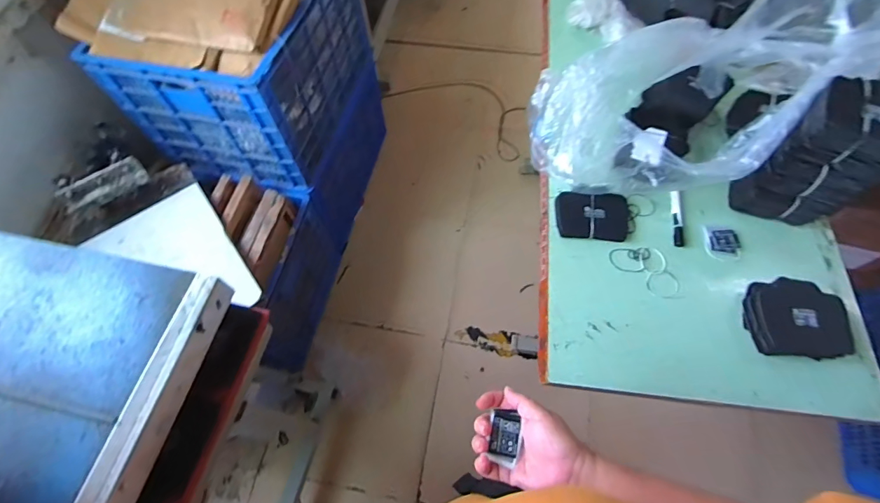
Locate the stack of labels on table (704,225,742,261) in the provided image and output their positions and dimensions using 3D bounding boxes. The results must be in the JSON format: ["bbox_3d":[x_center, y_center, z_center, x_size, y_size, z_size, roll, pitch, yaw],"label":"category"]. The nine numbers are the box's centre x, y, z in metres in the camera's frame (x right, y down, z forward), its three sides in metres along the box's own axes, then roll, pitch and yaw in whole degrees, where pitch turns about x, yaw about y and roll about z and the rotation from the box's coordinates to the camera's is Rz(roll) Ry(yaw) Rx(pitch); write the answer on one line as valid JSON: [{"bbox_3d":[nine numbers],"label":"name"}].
[{"bbox_3d":[0.521,-0.014,0.761,0.061,0.010,0.062,11,65,7],"label":"stack of labels on table"}]

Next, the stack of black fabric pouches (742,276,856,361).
[{"bbox_3d":[0.591,0.108,0.683,0.156,0.038,0.128,5,64,4],"label":"stack of black fabric pouches"}]

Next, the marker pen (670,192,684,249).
[{"bbox_3d":[0.454,-0.074,0.787,0.017,0.016,0.138,8,64,6],"label":"marker pen"}]

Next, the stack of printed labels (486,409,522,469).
[{"bbox_3d":[0.071,0.205,0.462,0.033,0.008,0.051,16,65,10],"label":"stack of printed labels"}]

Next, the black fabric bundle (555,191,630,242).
[{"bbox_3d":[0.295,-0.069,0.792,0.137,0.019,0.098,3,64,4],"label":"black fabric bundle"}]

